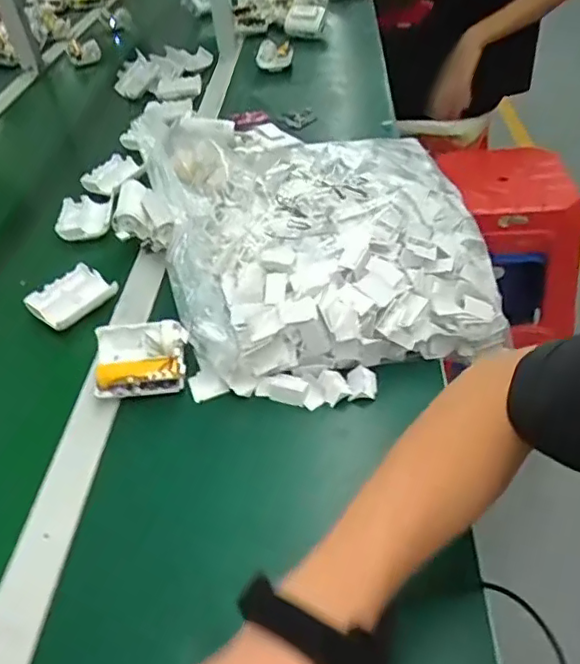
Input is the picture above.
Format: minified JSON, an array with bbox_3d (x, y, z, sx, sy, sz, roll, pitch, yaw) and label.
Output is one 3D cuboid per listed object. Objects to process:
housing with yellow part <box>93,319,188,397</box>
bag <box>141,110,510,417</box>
[{"bbox_3d":[-0.140,0.024,0.551,0.085,0.036,0.067,-6,42,2],"label":"housing with yellow part"},{"bbox_3d":[0.008,-0.138,0.669,0.332,0.106,0.471,-15,43,-8],"label":"bag"}]

